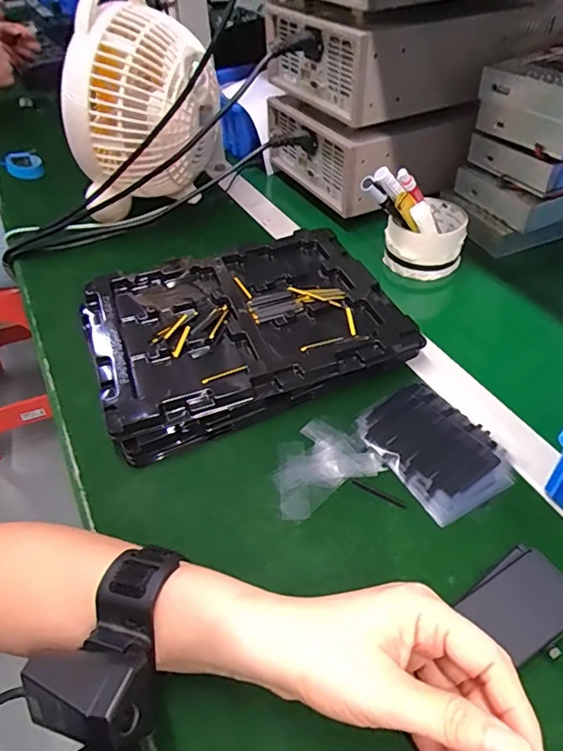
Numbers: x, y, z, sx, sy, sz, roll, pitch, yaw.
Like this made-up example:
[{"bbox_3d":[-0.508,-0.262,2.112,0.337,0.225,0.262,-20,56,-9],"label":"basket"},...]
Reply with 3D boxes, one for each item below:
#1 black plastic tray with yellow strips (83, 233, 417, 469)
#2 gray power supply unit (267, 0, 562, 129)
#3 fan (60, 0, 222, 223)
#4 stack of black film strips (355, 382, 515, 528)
[{"bbox_3d":[-0.034,-0.049,0.465,0.270,0.028,0.199,-18,48,-15],"label":"black plastic tray with yellow strips"},{"bbox_3d":[0.166,-0.402,0.607,0.313,0.090,0.197,-24,48,-19],"label":"gray power supply unit"},{"bbox_3d":[-0.153,-0.305,0.568,0.165,0.200,0.159,-14,46,-9],"label":"fan"},{"bbox_3d":[0.117,0.053,0.391,0.080,0.006,0.109,-24,50,-20],"label":"stack of black film strips"}]

